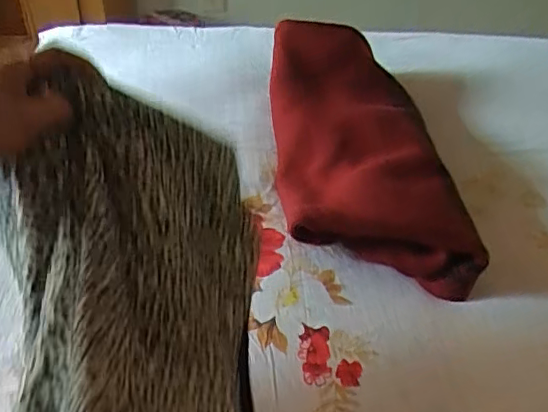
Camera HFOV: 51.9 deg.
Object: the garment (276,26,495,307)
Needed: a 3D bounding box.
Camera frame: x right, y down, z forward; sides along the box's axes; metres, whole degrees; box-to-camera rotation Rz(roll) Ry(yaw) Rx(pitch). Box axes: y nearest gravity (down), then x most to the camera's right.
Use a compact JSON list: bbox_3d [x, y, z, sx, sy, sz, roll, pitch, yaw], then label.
[{"bbox_3d":[0.113,-0.104,0.843,0.215,0.104,0.553,0,41,-4],"label":"garment"}]

